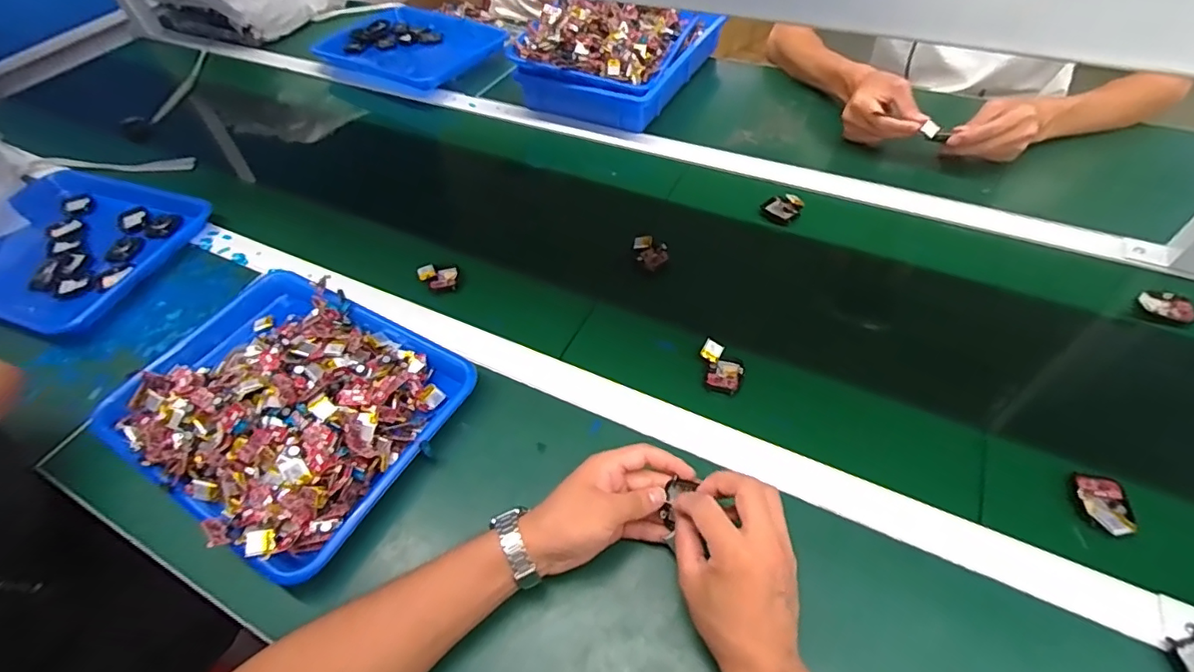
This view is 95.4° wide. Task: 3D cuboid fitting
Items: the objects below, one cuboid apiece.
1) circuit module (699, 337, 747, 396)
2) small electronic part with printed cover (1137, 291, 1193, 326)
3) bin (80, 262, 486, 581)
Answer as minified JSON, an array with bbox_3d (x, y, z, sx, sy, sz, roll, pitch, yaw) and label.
[{"bbox_3d":[0.128,0.031,0.564,0.049,0.014,0.047,24,58,21],"label":"circuit module"},{"bbox_3d":[0.611,-0.034,0.583,0.050,0.014,0.039,28,59,24],"label":"small electronic part with printed cover"},{"bbox_3d":[-0.324,0.052,0.552,0.339,0.056,0.259,24,58,22],"label":"bin"}]

